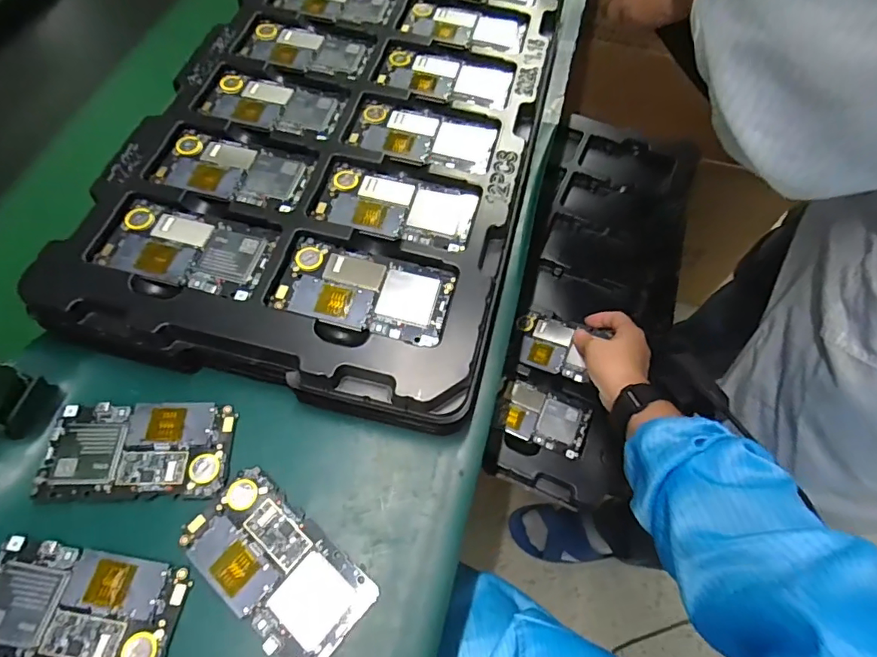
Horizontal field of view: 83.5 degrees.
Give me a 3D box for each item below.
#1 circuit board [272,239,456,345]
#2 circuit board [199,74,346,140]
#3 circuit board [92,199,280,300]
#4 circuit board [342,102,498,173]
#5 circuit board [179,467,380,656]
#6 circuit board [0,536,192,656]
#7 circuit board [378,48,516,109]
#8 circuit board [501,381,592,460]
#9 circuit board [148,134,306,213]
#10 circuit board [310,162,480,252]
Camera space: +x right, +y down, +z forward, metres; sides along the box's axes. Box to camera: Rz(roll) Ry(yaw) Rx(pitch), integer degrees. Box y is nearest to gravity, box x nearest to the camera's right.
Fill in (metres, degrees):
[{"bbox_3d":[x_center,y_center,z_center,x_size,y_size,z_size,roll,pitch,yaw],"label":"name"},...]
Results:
[{"bbox_3d":[-0.055,-0.028,0.366,0.124,0.010,0.063,12,64,7],"label":"circuit board"},{"bbox_3d":[-0.148,-0.204,0.446,0.120,0.007,0.057,10,63,6],"label":"circuit board"},{"bbox_3d":[-0.191,-0.062,0.376,0.124,0.010,0.065,12,64,7],"label":"circuit board"},{"bbox_3d":[-0.013,-0.168,0.437,0.126,0.004,0.065,11,60,1],"label":"circuit board"},{"bbox_3d":[-0.105,0.152,0.317,0.122,0.007,0.066,36,69,18],"label":"circuit board"},{"bbox_3d":[-0.224,0.174,0.305,0.123,0.014,0.064,9,63,5],"label":"circuit board"},{"bbox_3d":[0.008,-0.240,0.470,0.123,0.005,0.060,13,64,8],"label":"circuit board"},{"bbox_3d":[0.119,0.101,0.553,0.093,0.005,0.063,20,65,11],"label":"circuit board"},{"bbox_3d":[-0.172,-0.133,0.411,0.121,0.008,0.059,11,64,6],"label":"circuit board"},{"bbox_3d":[-0.033,-0.099,0.401,0.125,0.009,0.064,11,64,6],"label":"circuit board"}]

